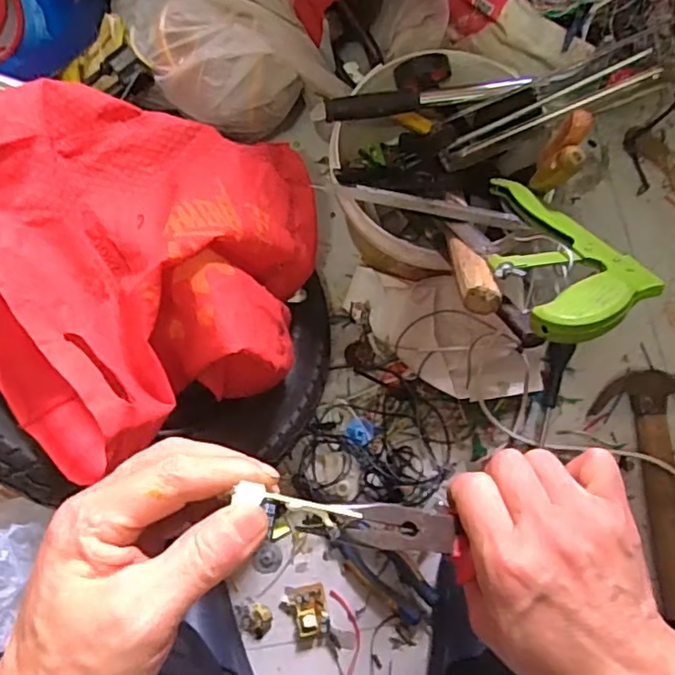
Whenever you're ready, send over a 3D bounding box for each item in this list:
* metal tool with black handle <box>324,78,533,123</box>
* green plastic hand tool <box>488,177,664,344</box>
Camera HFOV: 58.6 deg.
[{"bbox_3d":[0.088,-0.244,0.610,0.200,0.021,0.021,-9,78,-1],"label":"metal tool with black handle"},{"bbox_3d":[0.181,-0.082,0.514,0.106,0.023,0.268,-1,33,1],"label":"green plastic hand tool"}]

